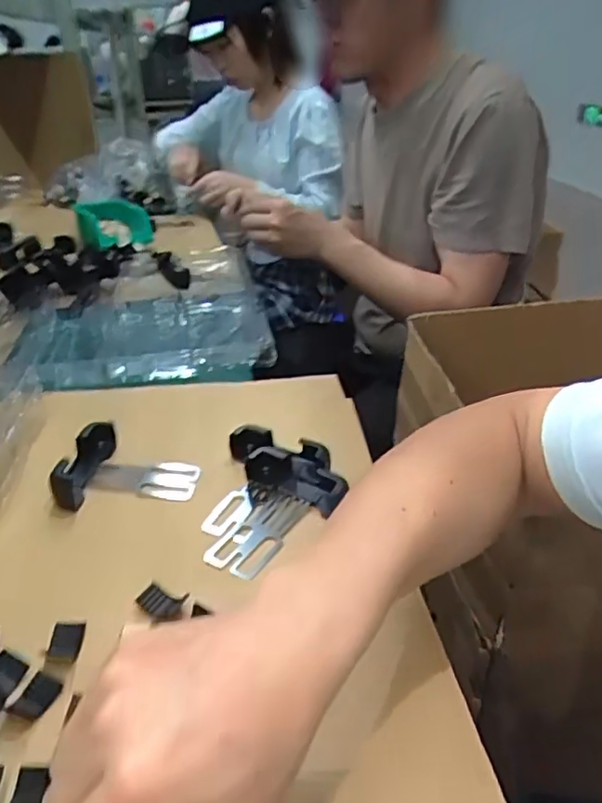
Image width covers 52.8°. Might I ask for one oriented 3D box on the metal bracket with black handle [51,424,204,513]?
[{"bbox_3d":[-0.153,0.056,0.547,0.116,0.031,0.085,2,31,2],"label":"metal bracket with black handle"}]

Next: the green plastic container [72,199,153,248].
[{"bbox_3d":[-0.353,-0.335,1.157,0.137,0.059,0.158,-13,32,-18],"label":"green plastic container"}]

